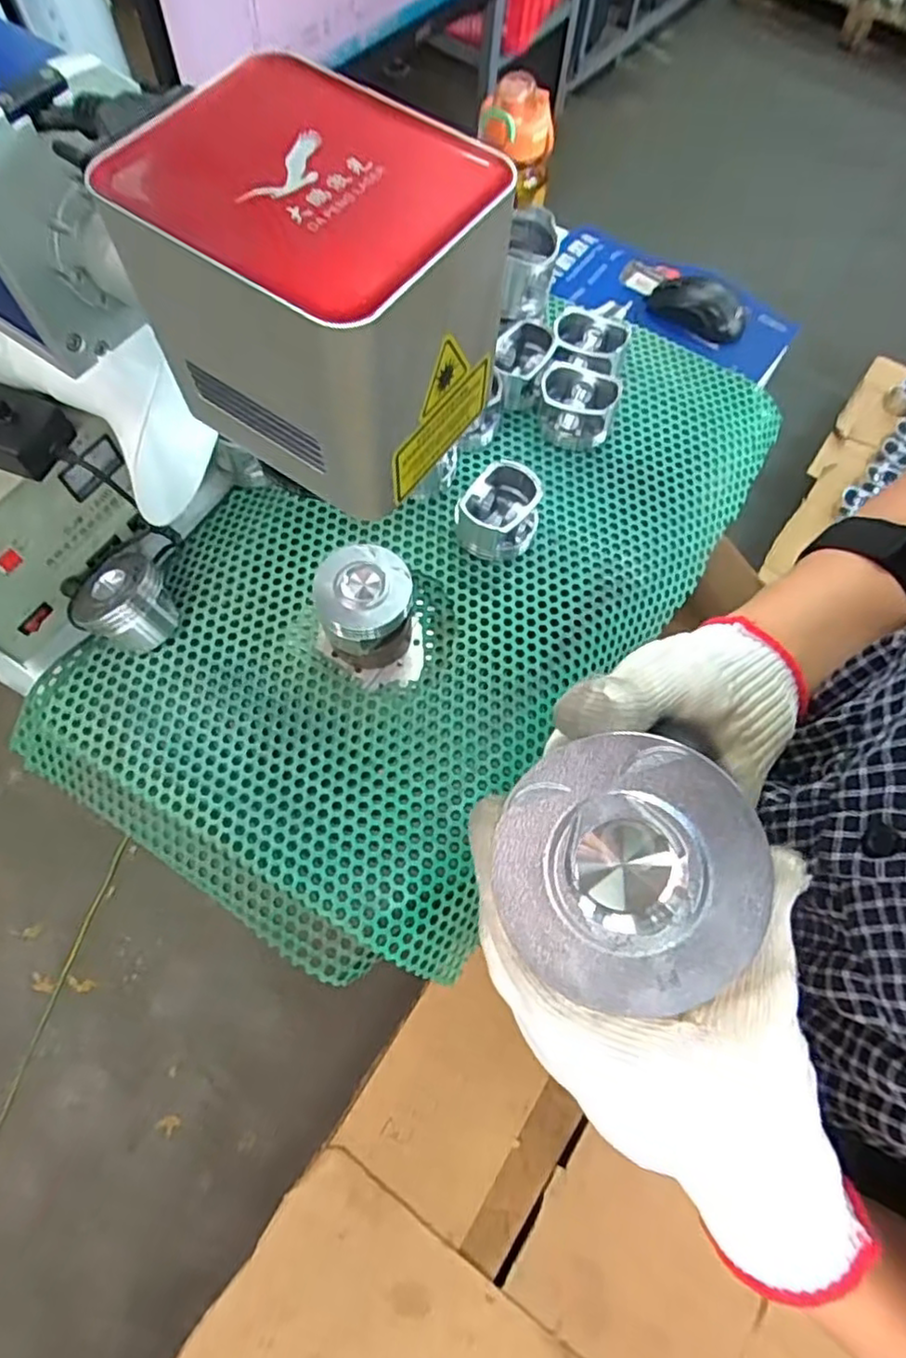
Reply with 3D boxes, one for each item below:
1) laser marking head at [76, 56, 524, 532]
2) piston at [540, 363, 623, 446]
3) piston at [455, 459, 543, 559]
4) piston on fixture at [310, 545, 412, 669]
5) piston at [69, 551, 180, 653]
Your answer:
[{"bbox_3d":[-0.047,-0.148,0.256,0.116,0.093,0.099,34,70,12],"label":"laser marking head"},{"bbox_3d":[0.123,-0.273,0.647,0.078,0.047,0.071,1,67,-2],"label":"piston"},{"bbox_3d":[0.043,-0.150,0.588,0.067,0.048,0.078,27,69,9],"label":"piston"},{"bbox_3d":[-0.069,-0.056,0.525,0.073,0.087,0.069,1,67,-2],"label":"piston on fixture"},{"bbox_3d":[-0.278,-0.068,0.544,0.082,0.044,0.072,14,67,4],"label":"piston"}]

